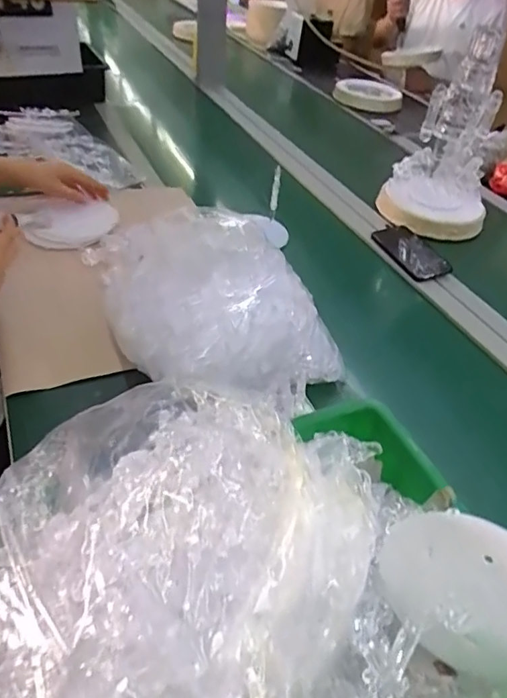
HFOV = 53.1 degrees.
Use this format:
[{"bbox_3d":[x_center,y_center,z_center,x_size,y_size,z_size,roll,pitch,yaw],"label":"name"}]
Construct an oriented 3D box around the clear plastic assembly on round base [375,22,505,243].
[{"bbox_3d":[0.371,-0.384,0.936,0.200,0.302,0.177,23,44,16],"label":"clear plastic assembly on round base"}]

